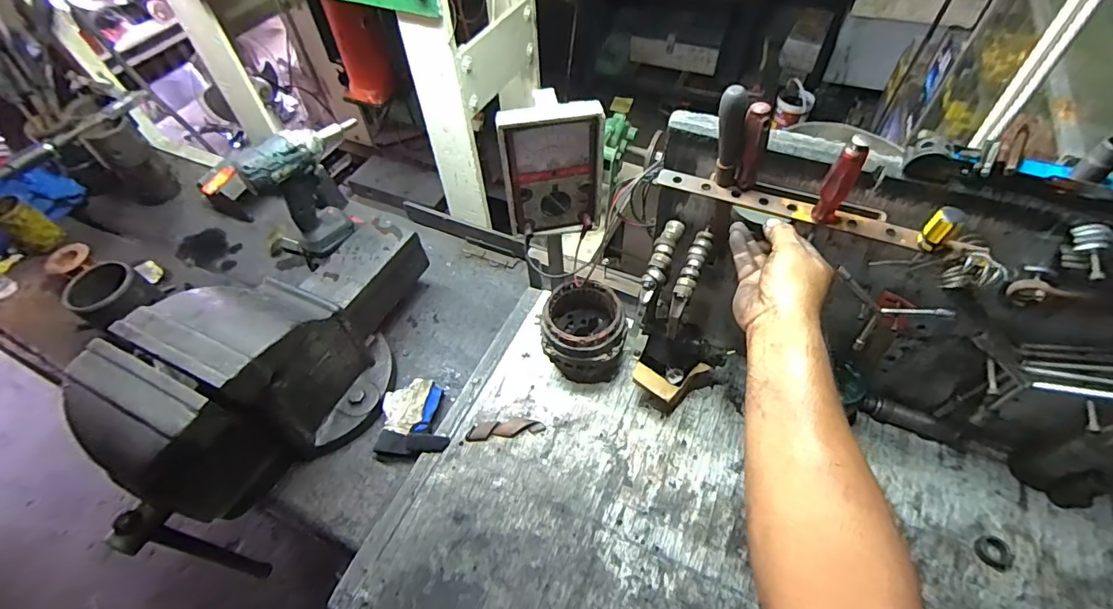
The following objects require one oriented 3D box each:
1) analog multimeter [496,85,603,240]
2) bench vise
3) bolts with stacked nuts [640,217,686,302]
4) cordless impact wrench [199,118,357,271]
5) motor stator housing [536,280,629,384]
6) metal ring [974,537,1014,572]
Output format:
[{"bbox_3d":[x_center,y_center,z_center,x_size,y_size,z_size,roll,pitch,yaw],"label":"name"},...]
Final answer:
[{"bbox_3d":[-0.005,-0.166,0.625,0.127,0.174,0.048,-8,53,-3],"label":"analog multimeter"},{"bbox_3d":[-0.405,0.066,0.731,0.223,0.253,0.553,15,55,13],"label":"bench vise"},{"bbox_3d":[0.133,-0.057,0.623,0.026,0.026,0.119,18,56,15],"label":"bolts with stacked nuts"},{"bbox_3d":[-0.402,-0.198,0.824,0.089,0.199,0.215,19,56,16],"label":"cordless impact wrench"},{"bbox_3d":[0.047,0.045,0.790,0.123,0.113,0.122,-1,53,2],"label":"motor stator housing"},{"bbox_3d":[0.557,0.314,0.628,0.043,0.011,0.037,28,59,21],"label":"metal ring"}]

